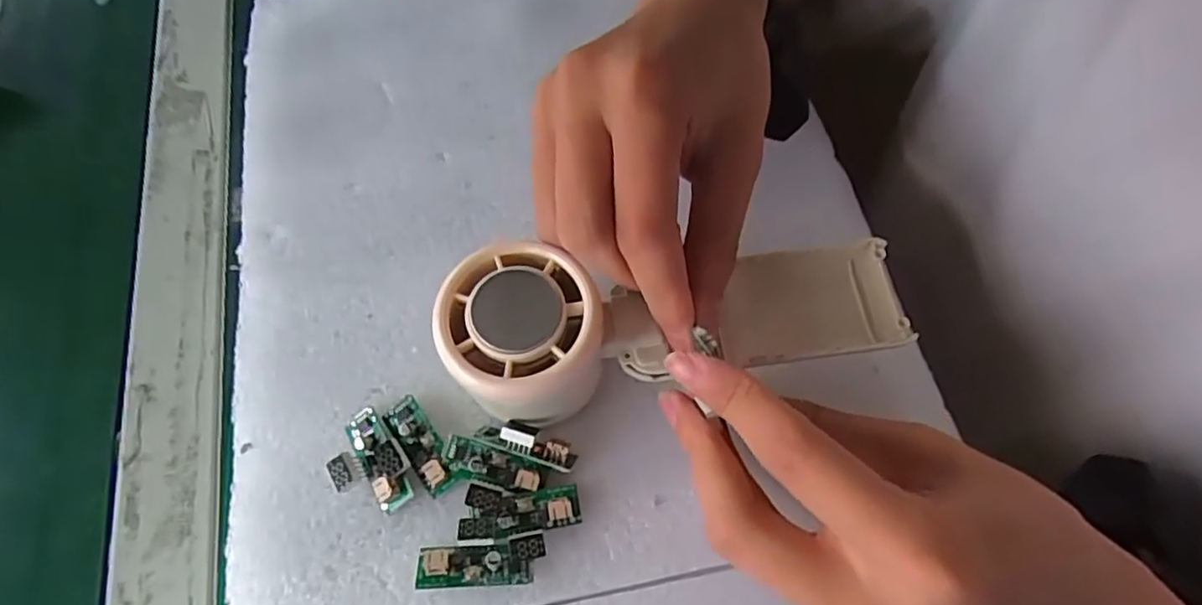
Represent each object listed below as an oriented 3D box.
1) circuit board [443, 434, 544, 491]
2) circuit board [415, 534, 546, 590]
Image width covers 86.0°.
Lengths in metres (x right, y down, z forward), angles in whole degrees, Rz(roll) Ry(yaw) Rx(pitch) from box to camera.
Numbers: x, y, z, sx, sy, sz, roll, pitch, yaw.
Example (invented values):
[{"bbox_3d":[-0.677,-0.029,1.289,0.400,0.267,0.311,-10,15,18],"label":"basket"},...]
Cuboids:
[{"bbox_3d":[-0.039,0.059,0.234,0.036,0.007,0.012,16,66,7],"label":"circuit board"},{"bbox_3d":[-0.041,0.090,0.222,0.043,0.011,0.014,-4,65,-3],"label":"circuit board"}]

